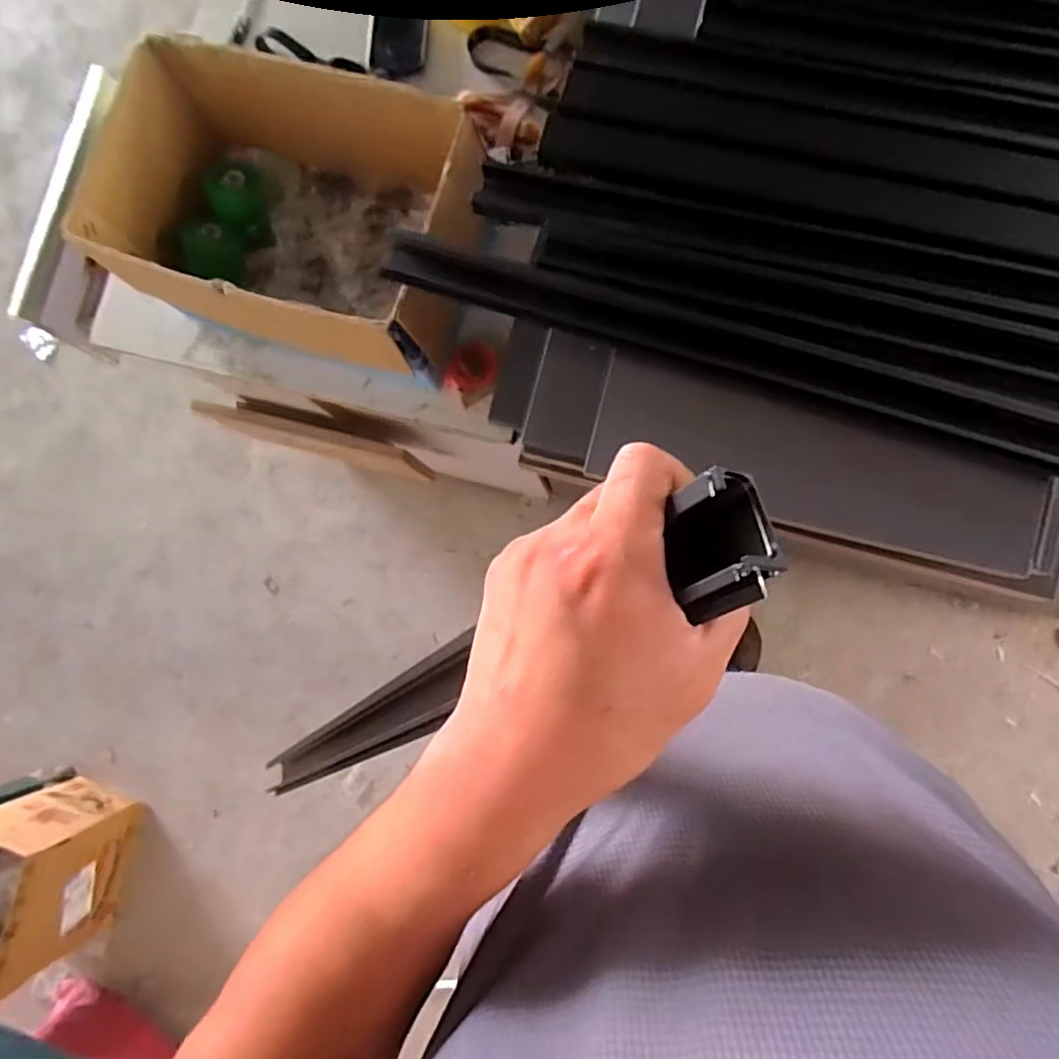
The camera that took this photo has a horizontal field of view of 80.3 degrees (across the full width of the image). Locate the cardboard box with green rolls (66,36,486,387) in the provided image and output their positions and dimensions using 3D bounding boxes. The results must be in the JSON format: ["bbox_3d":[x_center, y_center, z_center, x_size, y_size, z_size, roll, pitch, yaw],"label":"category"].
[{"bbox_3d":[-0.248,-0.336,0.698,0.386,0.183,0.241,16,86,7],"label":"cardboard box with green rolls"}]

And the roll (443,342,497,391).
[{"bbox_3d":[-0.066,-0.192,0.744,0.059,0.017,0.062,-1,84,5],"label":"roll"}]

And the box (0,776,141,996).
[{"bbox_3d":[-1.034,0.727,1.310,0.188,0.301,0.299,6,85,6],"label":"box"}]

